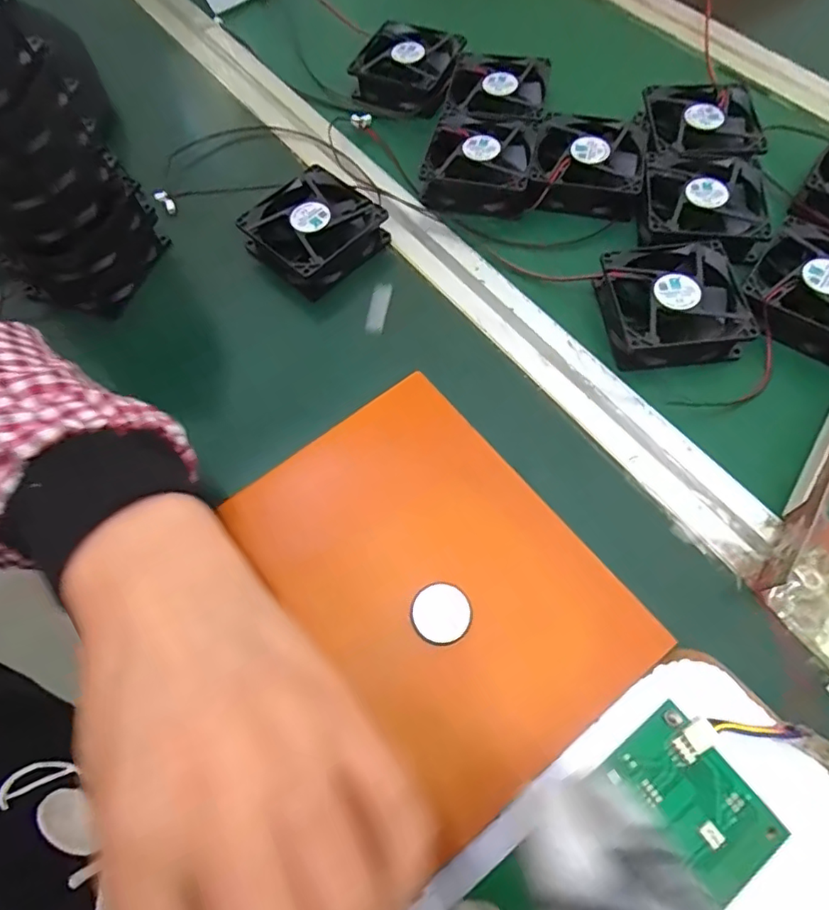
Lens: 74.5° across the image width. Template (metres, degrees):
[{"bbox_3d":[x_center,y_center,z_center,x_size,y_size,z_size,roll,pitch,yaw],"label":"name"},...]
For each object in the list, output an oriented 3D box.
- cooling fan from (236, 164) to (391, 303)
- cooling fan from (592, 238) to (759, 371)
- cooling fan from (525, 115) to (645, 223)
[{"bbox_3d":[-0.071,-0.165,0.397,0.086,0.030,0.080,-40,69,-17],"label":"cooling fan"},{"bbox_3d":[0.168,-0.099,0.357,0.082,0.027,0.080,-6,63,-2],"label":"cooling fan"},{"bbox_3d":[0.130,-0.220,0.418,0.079,0.032,0.092,10,64,6],"label":"cooling fan"}]

